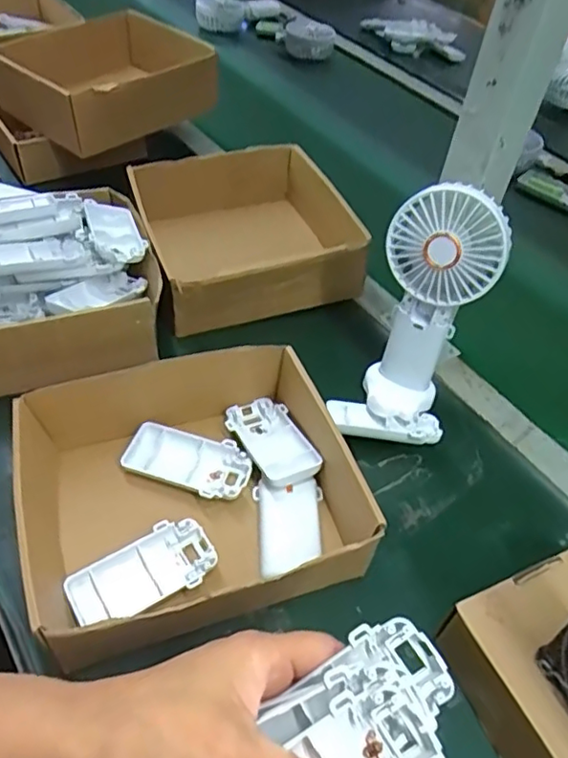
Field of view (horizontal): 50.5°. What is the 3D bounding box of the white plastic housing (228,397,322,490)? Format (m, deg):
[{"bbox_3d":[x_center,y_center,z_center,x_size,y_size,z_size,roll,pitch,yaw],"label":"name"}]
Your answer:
[{"bbox_3d":[-0.010,0.050,0.481,0.048,0.020,0.094,-15,36,-20],"label":"white plastic housing"}]

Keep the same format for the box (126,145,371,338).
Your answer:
[{"bbox_3d":[-0.045,-0.153,0.636,0.193,0.075,0.206,-13,51,-18],"label":"box"}]

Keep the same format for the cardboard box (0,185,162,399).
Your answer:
[{"bbox_3d":[-0.238,-0.090,0.542,0.236,0.078,0.211,-15,51,-19],"label":"cardboard box"}]

